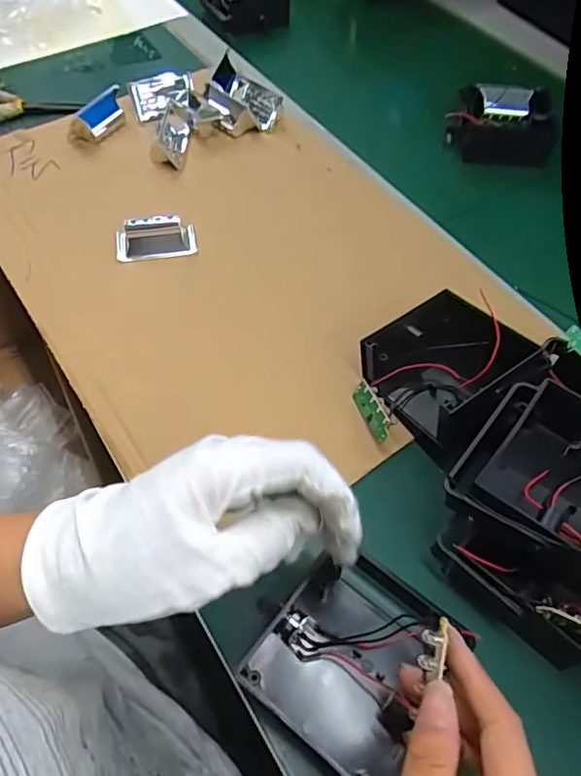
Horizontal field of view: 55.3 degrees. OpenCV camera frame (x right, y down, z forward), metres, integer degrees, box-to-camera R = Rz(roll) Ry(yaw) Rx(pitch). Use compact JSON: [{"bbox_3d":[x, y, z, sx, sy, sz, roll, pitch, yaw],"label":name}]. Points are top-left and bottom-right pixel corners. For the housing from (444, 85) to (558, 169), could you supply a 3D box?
[{"bbox_3d":[0.223,-0.275,0.585,0.104,0.045,0.080,11,58,7],"label":"housing"}]

